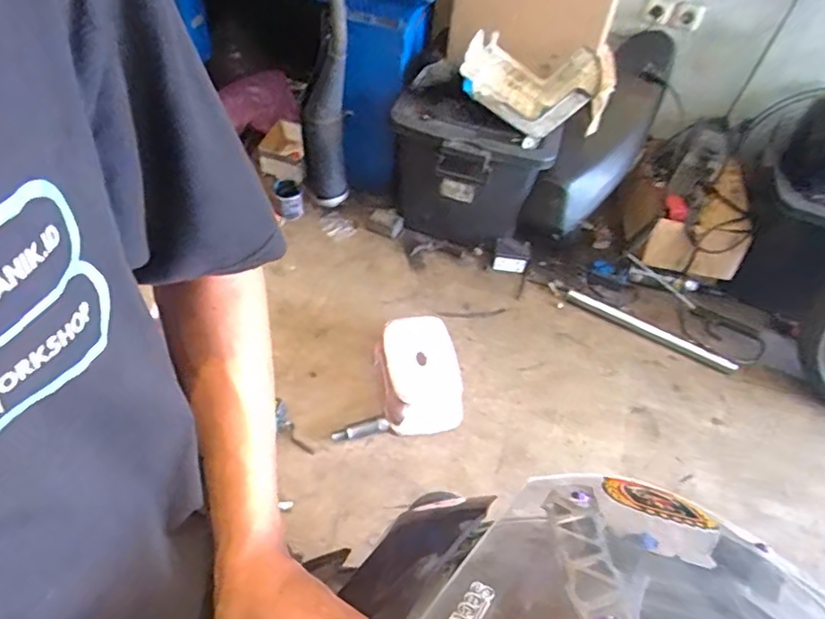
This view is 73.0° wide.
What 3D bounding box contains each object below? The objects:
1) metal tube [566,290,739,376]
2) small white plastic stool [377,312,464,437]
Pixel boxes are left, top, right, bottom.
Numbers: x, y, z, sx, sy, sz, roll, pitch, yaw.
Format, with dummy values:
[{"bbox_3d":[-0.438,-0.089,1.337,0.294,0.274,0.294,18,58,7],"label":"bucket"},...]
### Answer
[{"bbox_3d":[0.697,0.065,1.653,0.501,0.029,0.041,25,56,17],"label":"metal tube"},{"bbox_3d":[0.019,0.169,1.479,0.208,0.148,0.293,-7,53,-12],"label":"small white plastic stool"}]

